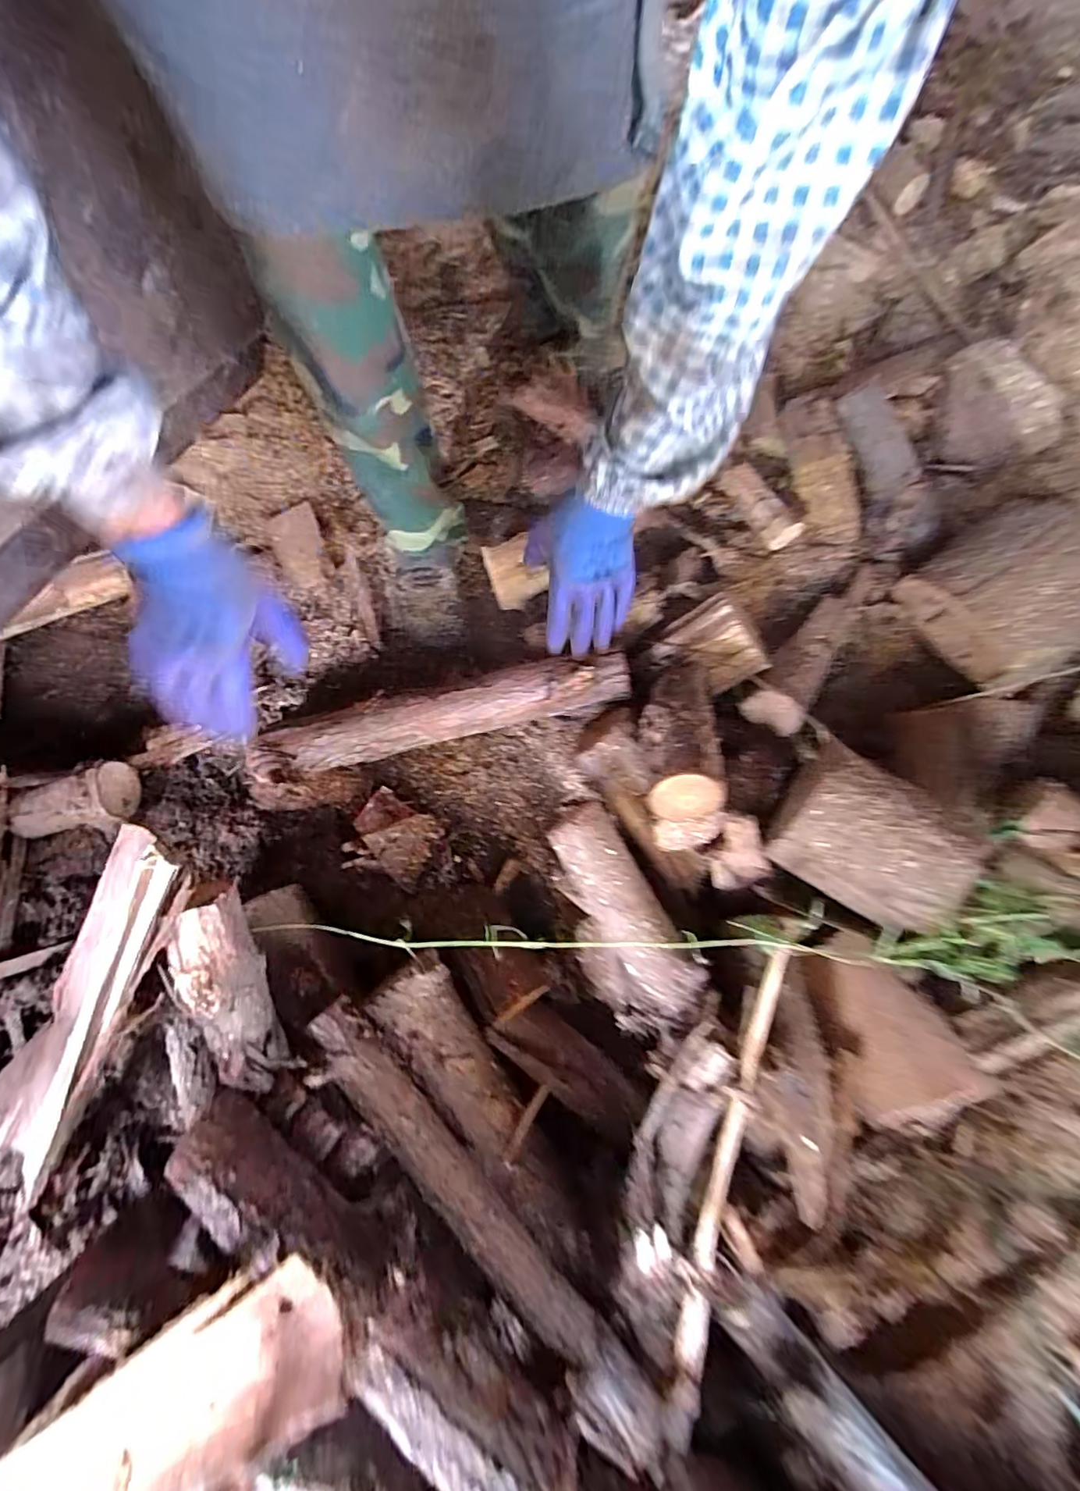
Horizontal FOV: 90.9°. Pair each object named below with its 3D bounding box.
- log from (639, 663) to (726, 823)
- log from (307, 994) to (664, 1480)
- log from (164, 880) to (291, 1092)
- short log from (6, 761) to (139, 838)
[{"bbox_3d":[0.169,-0.021,0.646,0.090,0.086,0.210,7,55,0],"label":"log"},{"bbox_3d":[-0.063,0.471,0.536,0.061,0.058,0.504,-42,81,-11],"label":"log"},{"bbox_3d":[-0.327,0.248,0.549,0.074,0.053,0.216,-11,98,-4],"label":"log"},{"bbox_3d":[-0.657,0.079,0.747,0.144,0.076,0.085,-11,77,-4],"label":"short log"}]

